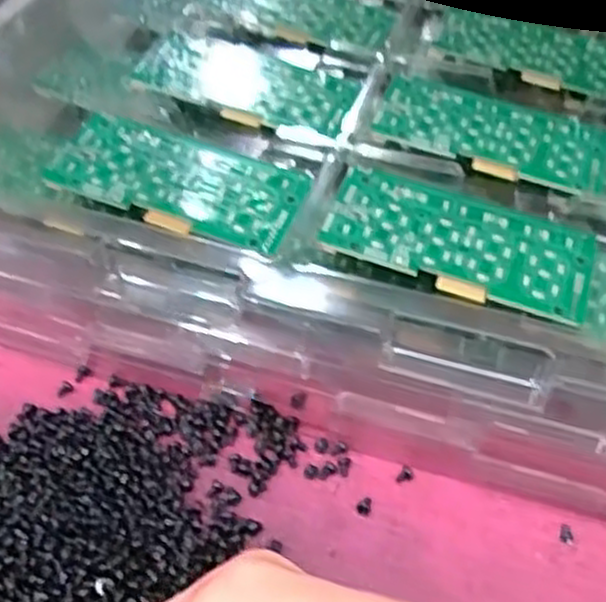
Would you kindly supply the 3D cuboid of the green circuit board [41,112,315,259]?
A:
[{"bbox_3d":[-0.046,-0.046,0.306,0.091,0.004,0.046,20,51,7],"label":"green circuit board"}]

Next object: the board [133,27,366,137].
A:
[{"bbox_3d":[-0.024,-0.095,0.350,0.093,0.004,0.049,18,50,9],"label":"board"}]

